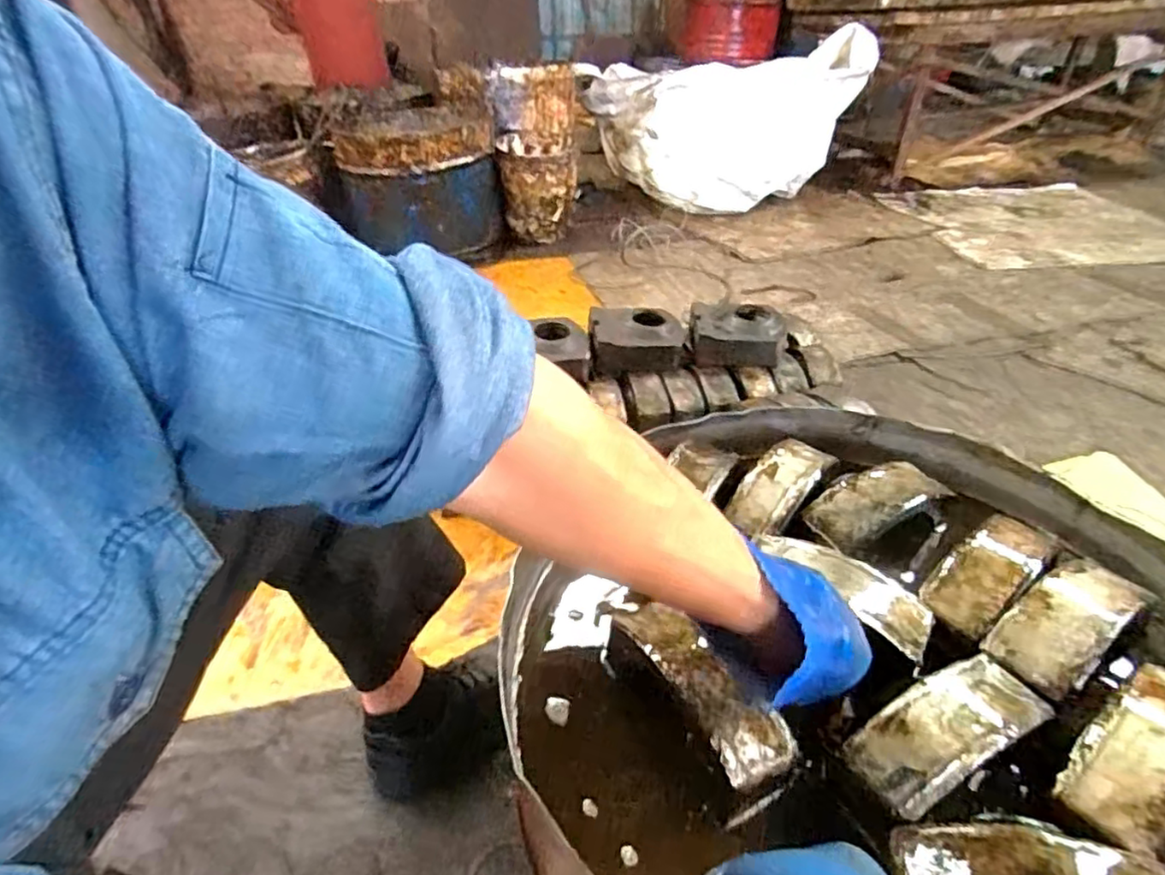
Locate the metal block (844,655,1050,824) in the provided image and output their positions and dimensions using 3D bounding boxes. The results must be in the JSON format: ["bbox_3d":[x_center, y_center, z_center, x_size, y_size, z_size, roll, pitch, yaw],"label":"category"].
[{"bbox_3d":[0.257,0.198,0.450,0.152,0.022,0.058,-20,39,-22],"label":"metal block"}]

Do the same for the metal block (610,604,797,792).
[{"bbox_3d":[0.087,0.179,0.482,0.054,0.030,0.156,-20,39,-23],"label":"metal block"}]

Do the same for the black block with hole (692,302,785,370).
[{"bbox_3d":[0.321,-0.216,1.349,0.187,0.090,0.118,2,36,6],"label":"black block with hole"}]

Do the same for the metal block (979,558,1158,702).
[{"bbox_3d":[0.388,0.147,0.517,0.143,0.029,0.063,-23,40,-26],"label":"metal block"}]

